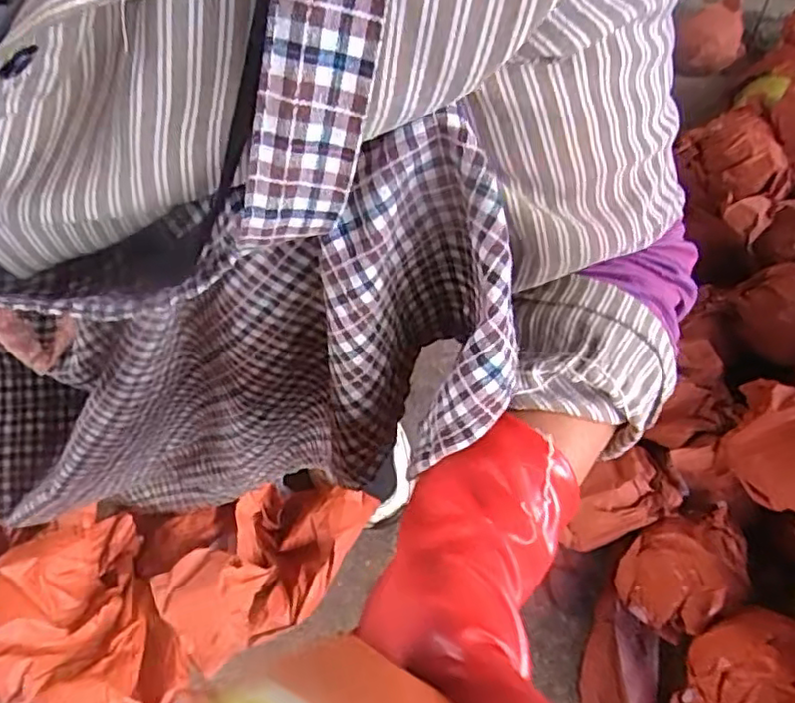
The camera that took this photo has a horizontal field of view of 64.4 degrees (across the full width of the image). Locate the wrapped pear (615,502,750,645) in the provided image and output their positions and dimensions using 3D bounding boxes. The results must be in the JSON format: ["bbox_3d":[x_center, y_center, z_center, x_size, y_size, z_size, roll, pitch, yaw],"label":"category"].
[{"bbox_3d":[0.248,0.190,0.550,0.095,0.083,0.083,-27,62,-21],"label":"wrapped pear"}]

